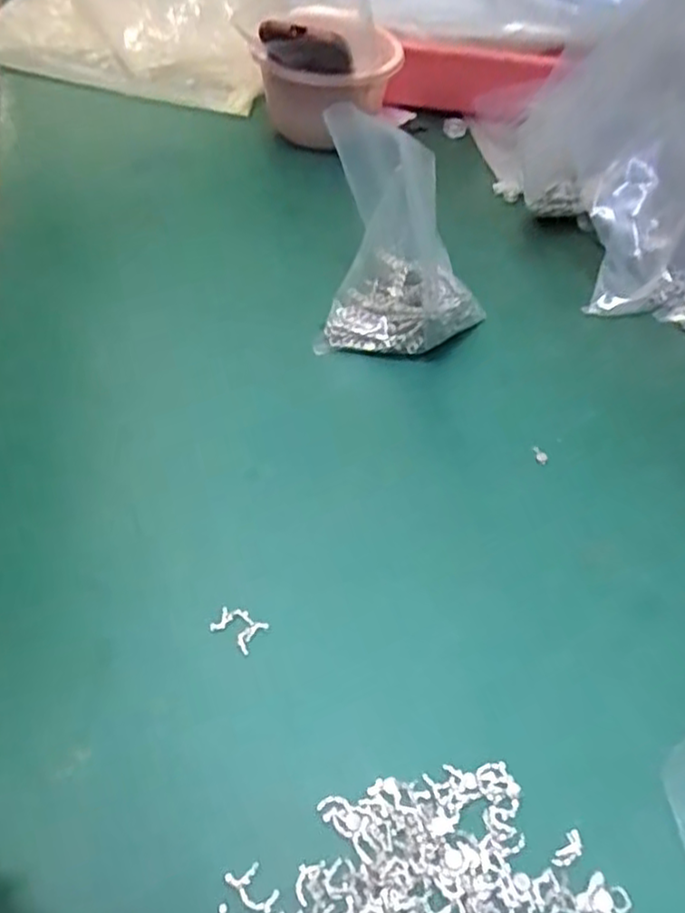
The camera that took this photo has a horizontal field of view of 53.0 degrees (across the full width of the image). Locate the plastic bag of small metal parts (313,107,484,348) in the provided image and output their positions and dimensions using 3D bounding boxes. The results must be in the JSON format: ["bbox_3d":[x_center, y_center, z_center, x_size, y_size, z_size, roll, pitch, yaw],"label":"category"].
[{"bbox_3d":[0.046,-0.148,0.472,0.125,0.153,0.072,8,49,1],"label":"plastic bag of small metal parts"}]

